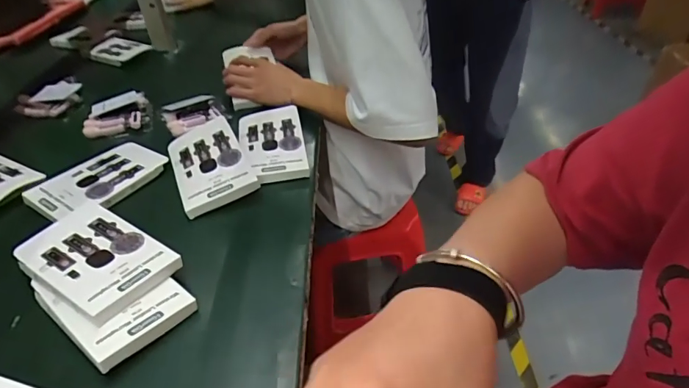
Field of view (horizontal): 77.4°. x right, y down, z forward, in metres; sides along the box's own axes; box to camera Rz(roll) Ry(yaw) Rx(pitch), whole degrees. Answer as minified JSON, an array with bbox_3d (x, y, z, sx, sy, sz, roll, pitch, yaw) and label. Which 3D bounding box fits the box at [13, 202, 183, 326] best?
[{"bbox_3d":[-0.280,0.068,0.479,0.183,0.025,0.104,20,45,27],"label":"box"}]

